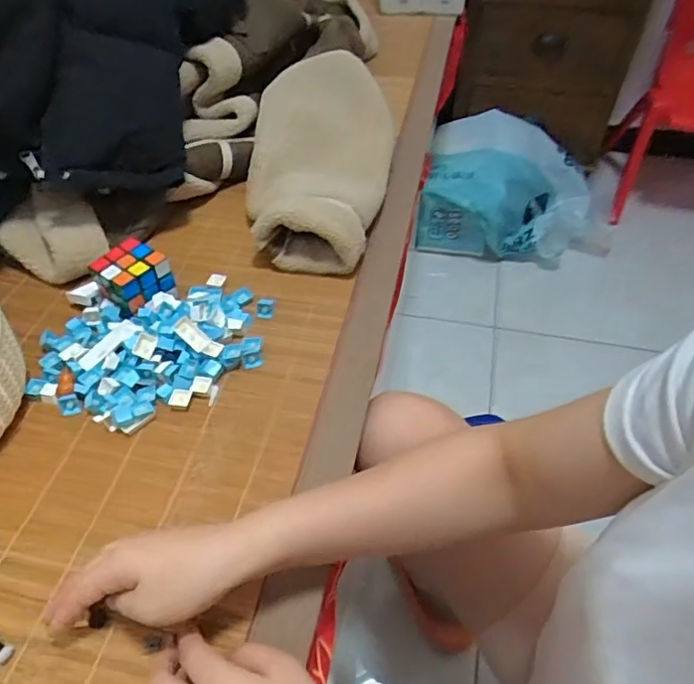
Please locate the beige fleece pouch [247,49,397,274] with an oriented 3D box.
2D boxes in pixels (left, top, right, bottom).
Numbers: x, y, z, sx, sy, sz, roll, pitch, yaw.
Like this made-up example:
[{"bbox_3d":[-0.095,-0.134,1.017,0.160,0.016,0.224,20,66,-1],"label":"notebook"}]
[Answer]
[{"bbox_3d":[-0.033,-0.256,0.754,0.175,0.095,0.402,6,49,6],"label":"beige fleece pouch"}]

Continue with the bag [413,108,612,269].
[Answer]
[{"bbox_3d":[0.409,-0.371,1.366,0.464,0.198,0.326,3,49,3],"label":"bag"}]

